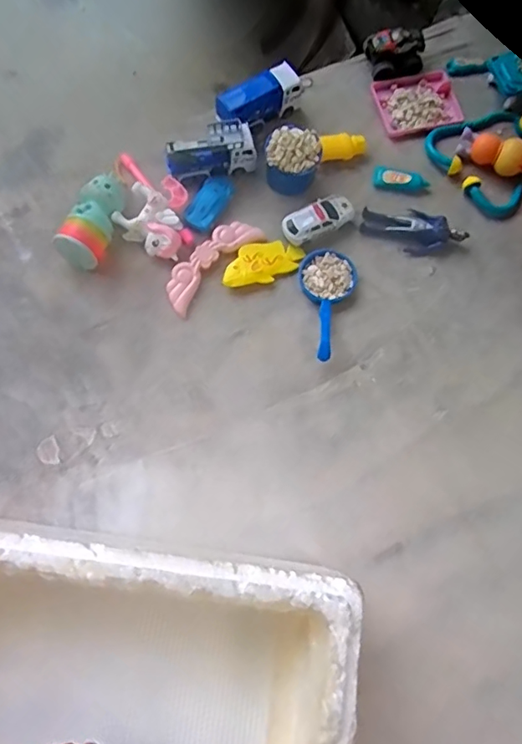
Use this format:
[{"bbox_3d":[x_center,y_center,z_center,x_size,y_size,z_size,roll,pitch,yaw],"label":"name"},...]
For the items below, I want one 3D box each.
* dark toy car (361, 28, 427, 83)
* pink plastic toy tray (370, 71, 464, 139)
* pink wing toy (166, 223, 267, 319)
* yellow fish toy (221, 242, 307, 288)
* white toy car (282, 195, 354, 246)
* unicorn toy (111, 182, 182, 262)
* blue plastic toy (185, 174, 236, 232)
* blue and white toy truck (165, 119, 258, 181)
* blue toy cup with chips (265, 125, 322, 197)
[{"bbox_3d":[0.170,-0.407,0.665,0.074,0.040,0.043,-7,75,-3],"label":"dark toy car"},{"bbox_3d":[0.202,-0.346,0.677,0.100,0.015,0.081,-12,75,-4],"label":"pink plastic toy tray"},{"bbox_3d":[-0.060,-0.131,0.622,0.045,0.014,0.140,41,78,10],"label":"pink wing toy"},{"bbox_3d":[0.003,-0.131,0.621,0.100,0.014,0.050,-13,75,-4],"label":"yellow fish toy"},{"bbox_3d":[0.068,-0.182,0.626,0.086,0.027,0.039,-22,76,-7],"label":"white toy car"},{"bbox_3d":[-0.127,-0.174,0.618,0.081,0.044,0.058,36,77,9],"label":"unicorn toy"},{"bbox_3d":[-0.061,-0.208,0.634,0.037,0.020,0.080,25,76,6],"label":"blue plastic toy"},{"bbox_3d":[-0.060,-0.265,0.632,0.104,0.057,0.040,-10,75,-4],"label":"blue and white toy truck"},{"bbox_3d":[0.037,-0.251,0.624,0.061,0.063,0.051,9,74,2],"label":"blue toy cup with chips"}]

